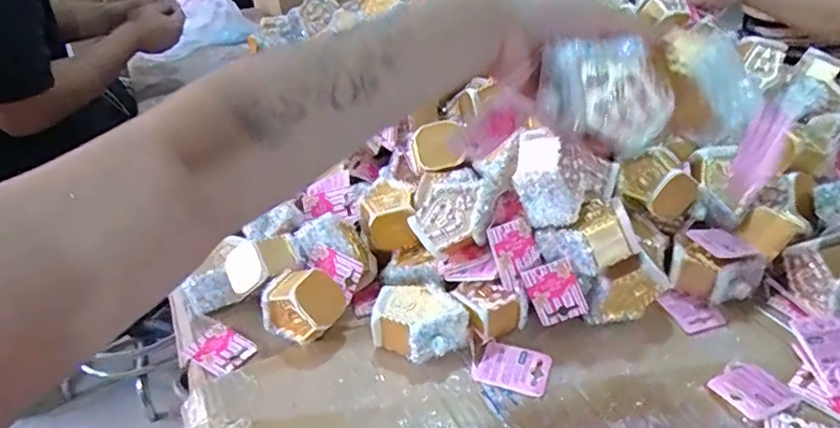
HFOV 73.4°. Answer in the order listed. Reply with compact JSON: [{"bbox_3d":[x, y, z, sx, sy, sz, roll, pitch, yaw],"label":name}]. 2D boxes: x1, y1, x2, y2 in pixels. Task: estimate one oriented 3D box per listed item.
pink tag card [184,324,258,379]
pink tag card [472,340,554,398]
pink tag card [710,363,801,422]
[{"bbox_3d":[-0.194,0.131,0.548,0.063,0.004,0.045,18,39,27],"label":"pink tag card"},{"bbox_3d":[0.084,0.138,0.507,0.064,0.004,0.047,10,43,18],"label":"pink tag card"},{"bbox_3d":[0.277,0.144,0.470,0.057,0.004,0.052,-17,37,-22],"label":"pink tag card"}]

